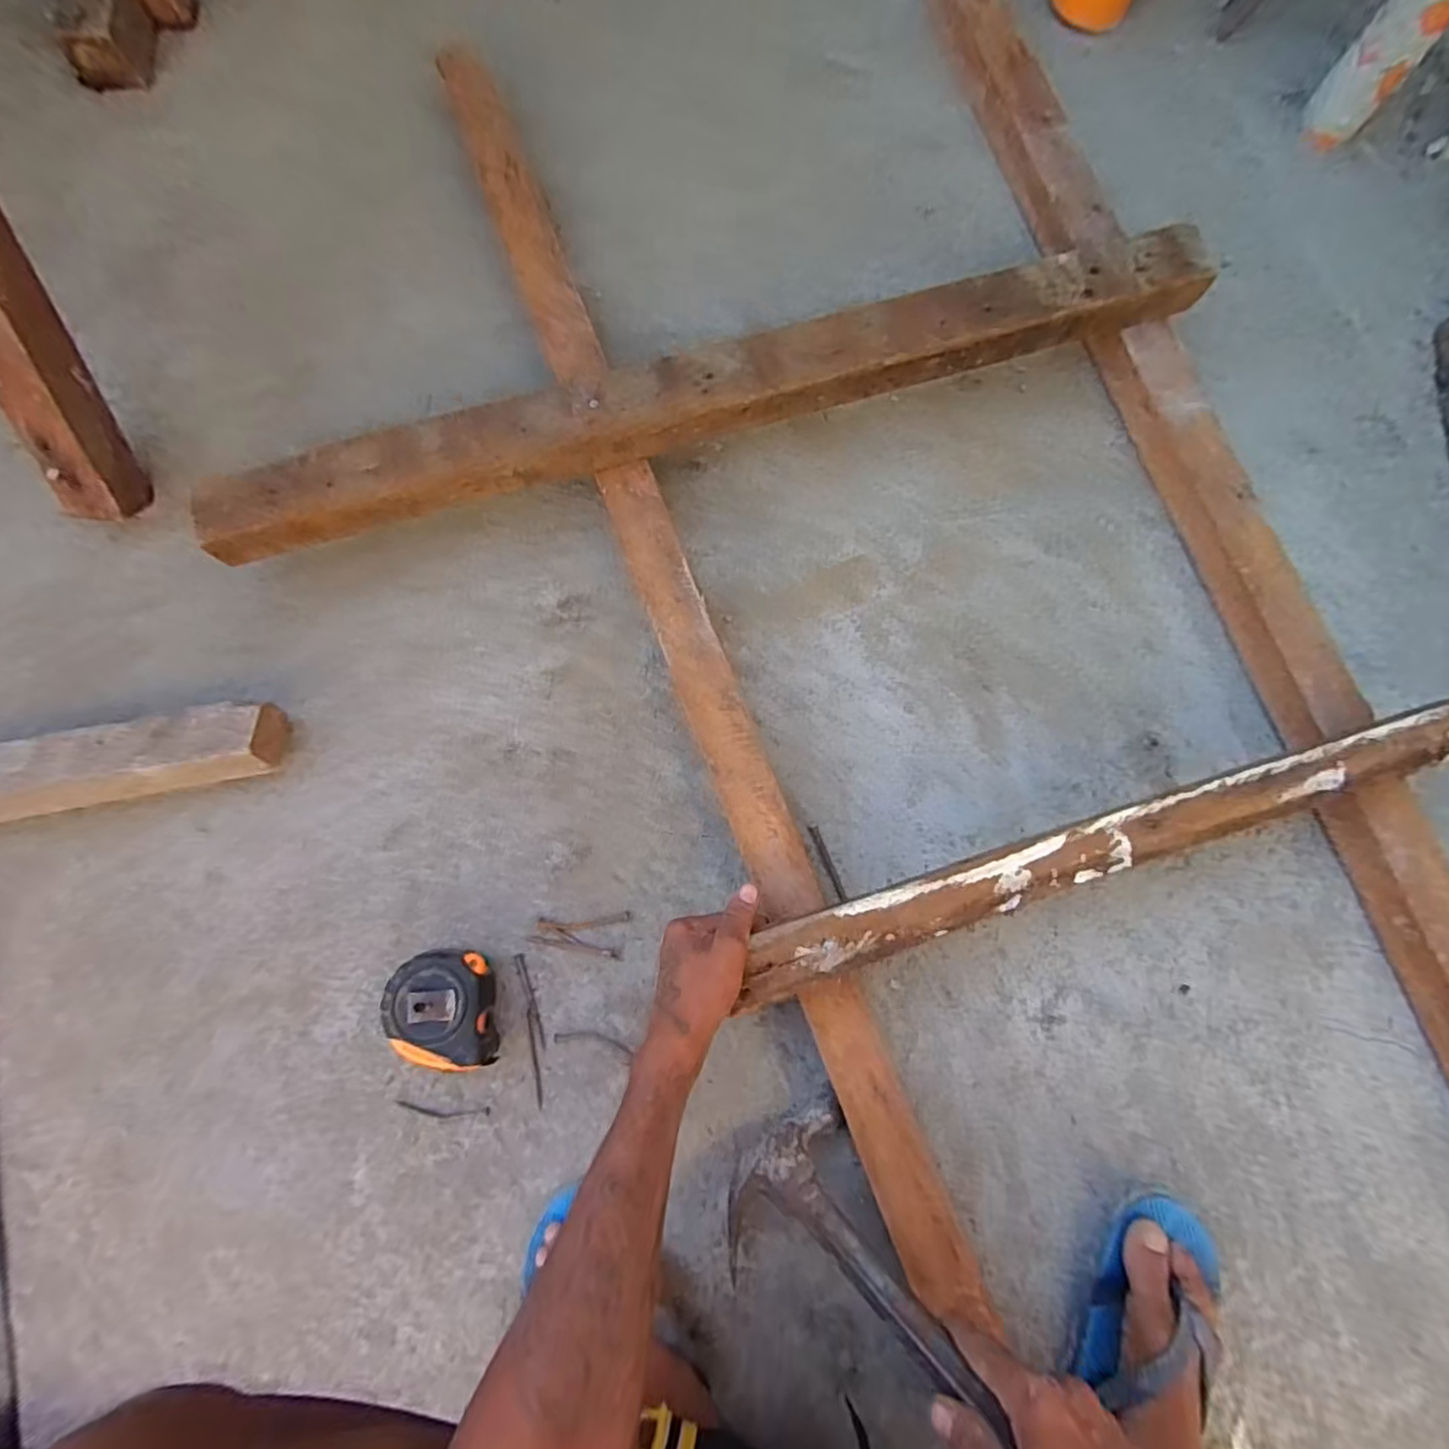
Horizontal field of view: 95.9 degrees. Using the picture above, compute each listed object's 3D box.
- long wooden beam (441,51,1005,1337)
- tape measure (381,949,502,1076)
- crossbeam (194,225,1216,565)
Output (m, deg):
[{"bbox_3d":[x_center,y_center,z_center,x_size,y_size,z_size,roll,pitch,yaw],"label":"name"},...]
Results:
[{"bbox_3d":[-0.049,-0.123,0.579,0.067,0.056,1.204,-21,79,-4],"label":"long wooden beam"},{"bbox_3d":[-0.221,0.225,0.513,0.075,0.046,0.089,-11,78,-2],"label":"tape measure"},{"bbox_3d":[-0.001,-0.284,0.565,0.874,0.054,0.074,-17,78,-3],"label":"crossbeam"}]

